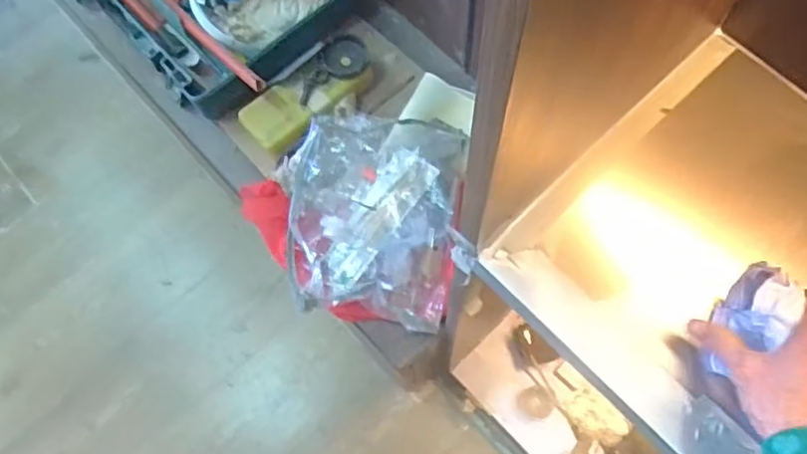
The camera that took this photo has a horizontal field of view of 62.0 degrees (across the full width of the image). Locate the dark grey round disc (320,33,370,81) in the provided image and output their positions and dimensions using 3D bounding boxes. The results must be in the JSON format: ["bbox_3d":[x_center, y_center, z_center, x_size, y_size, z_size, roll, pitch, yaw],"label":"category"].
[{"bbox_3d":[-0.095,-0.275,1.092,0.073,0.012,0.079,3,76,-13],"label":"dark grey round disc"}]

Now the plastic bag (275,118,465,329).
[{"bbox_3d":[-0.050,-0.023,0.997,0.258,0.076,0.305,8,71,5],"label":"plastic bag"}]

